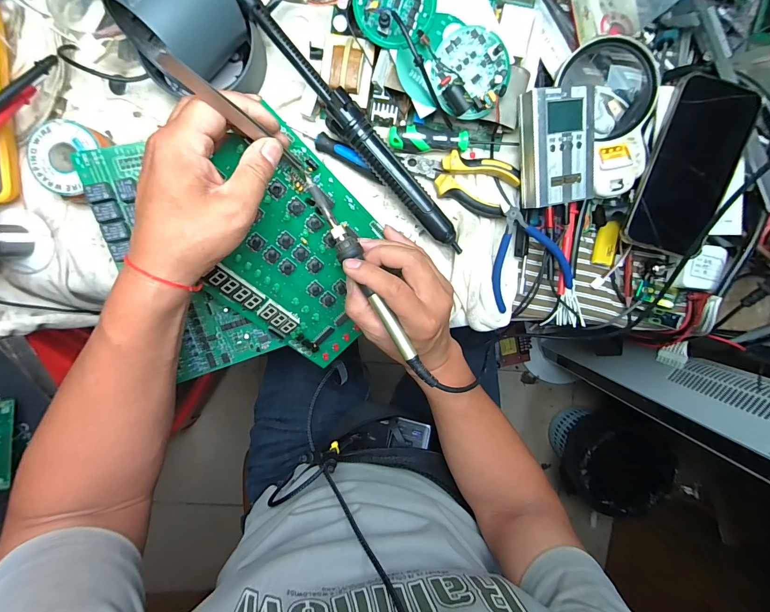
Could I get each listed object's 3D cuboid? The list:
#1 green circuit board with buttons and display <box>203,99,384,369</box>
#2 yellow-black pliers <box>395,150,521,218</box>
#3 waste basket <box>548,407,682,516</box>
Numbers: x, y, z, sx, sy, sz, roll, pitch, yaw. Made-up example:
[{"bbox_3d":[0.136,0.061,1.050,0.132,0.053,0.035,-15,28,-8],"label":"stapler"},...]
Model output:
[{"bbox_3d":[-0.081,-0.043,0.340,0.162,0.010,0.206,-45,122,9],"label":"green circuit board with buttons and display"},{"bbox_3d":[0.074,-0.126,0.356,0.118,0.012,0.053,11,97,-5],"label":"yellow-black pliers"},{"bbox_3d":[0.636,0.440,1.027,0.232,0.268,0.248,0,98,-3],"label":"waste basket"}]

